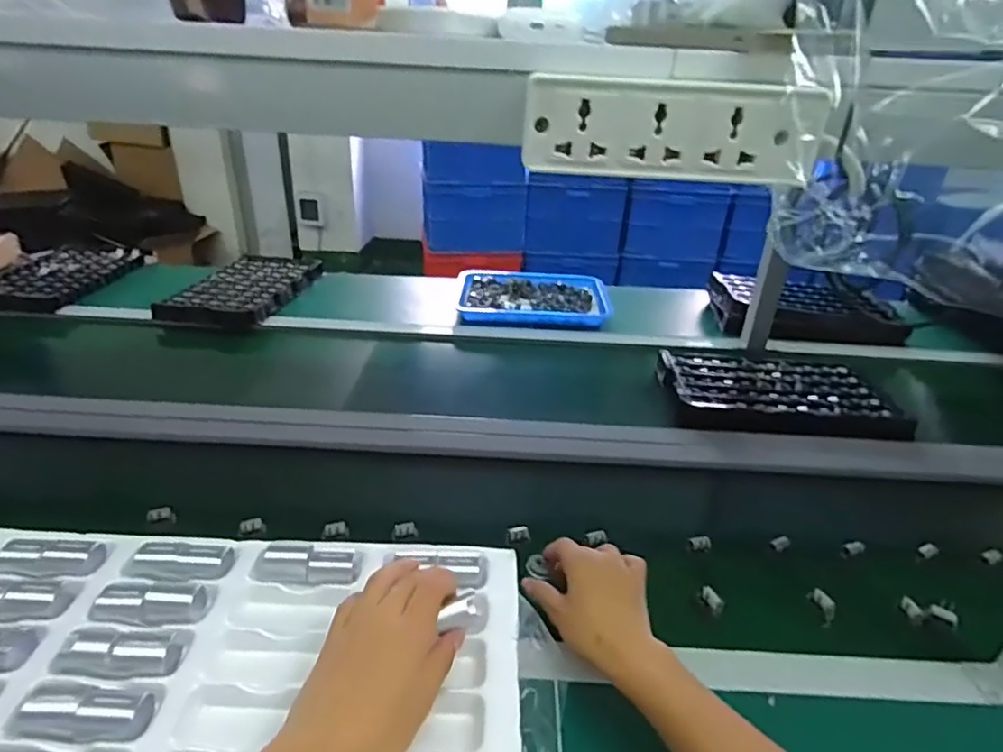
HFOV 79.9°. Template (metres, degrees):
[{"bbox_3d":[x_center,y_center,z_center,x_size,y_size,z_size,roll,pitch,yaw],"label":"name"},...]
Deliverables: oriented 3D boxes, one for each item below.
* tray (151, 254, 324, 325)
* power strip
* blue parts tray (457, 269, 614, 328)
[{"bbox_3d":[-0.558,-0.195,1.319,0.209,0.037,0.354,6,28,6],"label":"tray"},{"bbox_3d":[0.095,-0.138,0.333,0.162,0.051,0.023,6,28,6],"label":"power strip"},{"bbox_3d":[0.070,-0.177,1.331,0.327,0.032,0.262,3,28,-1],"label":"blue parts tray"}]

